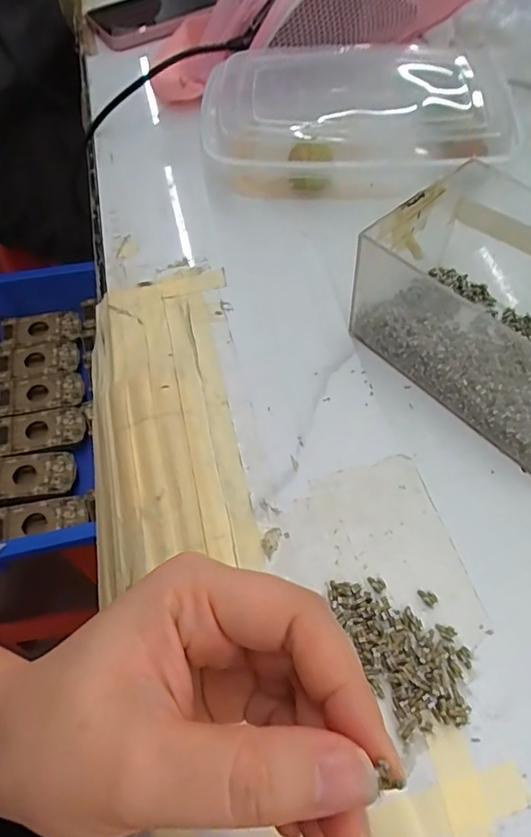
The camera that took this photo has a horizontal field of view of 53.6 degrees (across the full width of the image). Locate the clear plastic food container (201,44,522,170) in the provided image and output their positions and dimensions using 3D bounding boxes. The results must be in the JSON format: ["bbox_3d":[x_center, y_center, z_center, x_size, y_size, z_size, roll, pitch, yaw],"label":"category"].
[{"bbox_3d":[0.063,-0.212,0.375,0.210,0.058,0.117,4,59,5],"label":"clear plastic food container"}]

